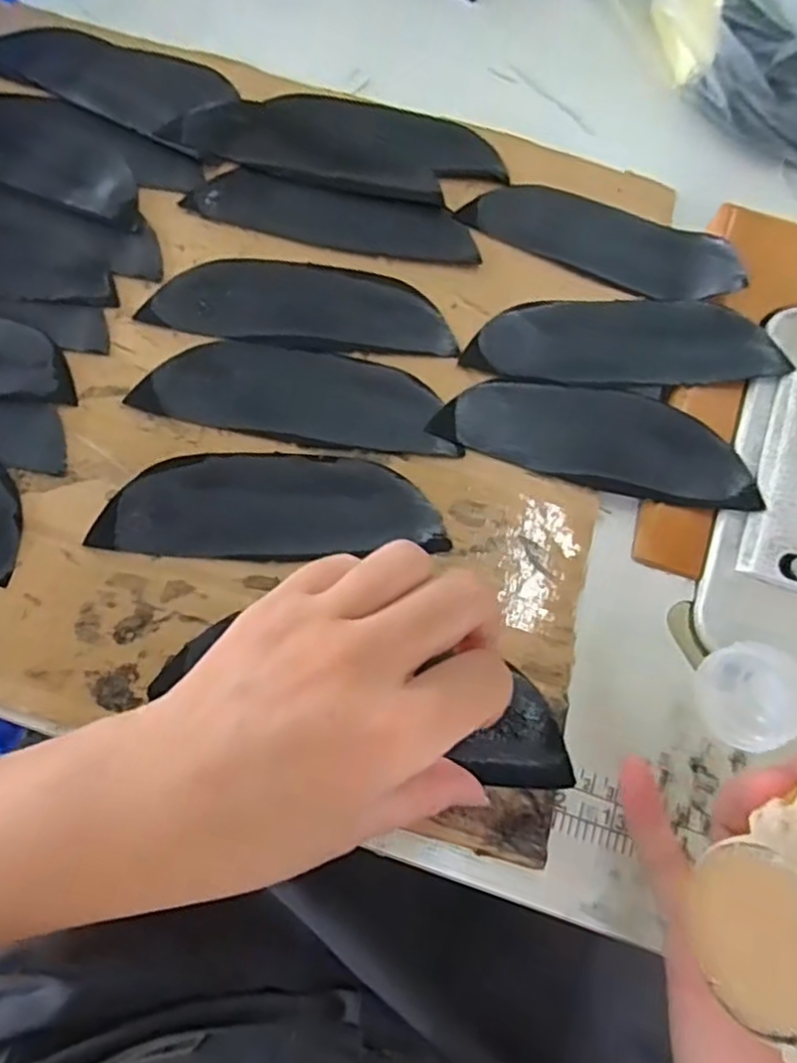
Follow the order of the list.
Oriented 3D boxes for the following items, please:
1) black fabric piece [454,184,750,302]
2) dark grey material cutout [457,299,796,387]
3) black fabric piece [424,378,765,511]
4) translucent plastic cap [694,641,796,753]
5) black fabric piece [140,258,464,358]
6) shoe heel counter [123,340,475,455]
[{"bbox_3d":[0.104,-0.153,0.351,0.137,0.016,0.047,26,68,8],"label":"black fabric piece"},{"bbox_3d":[0.107,-0.094,0.335,0.143,0.015,0.045,4,70,-3],"label":"dark grey material cutout"},{"bbox_3d":[0.092,-0.045,0.324,0.143,0.008,0.051,12,70,0],"label":"black fabric piece"},{"bbox_3d":[0.142,0.065,0.278,0.032,0.028,0.040,-27,75,-13],"label":"translucent plastic cap"},{"bbox_3d":[-0.047,-0.111,0.336,0.144,0.008,0.048,4,70,-3],"label":"black fabric piece"},{"bbox_3d":[-0.046,-0.064,0.322,0.141,0.004,0.046,9,71,-1],"label":"shoe heel counter"}]

